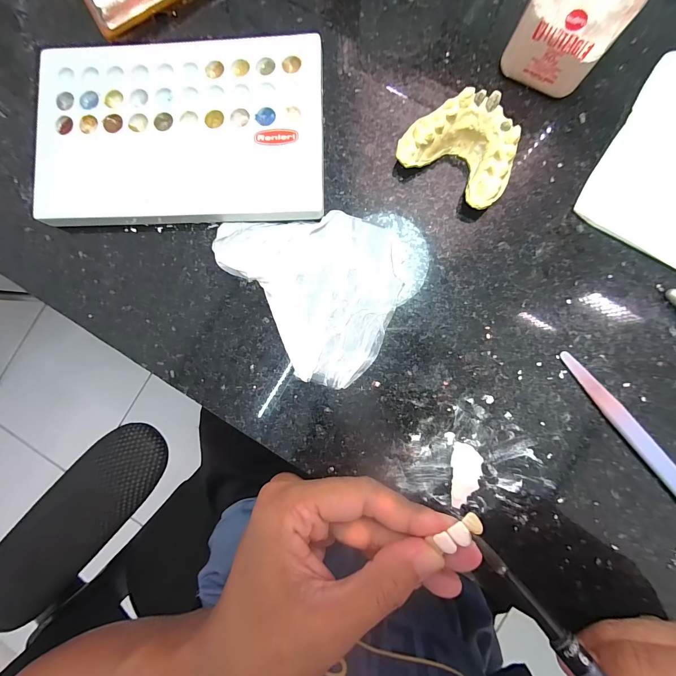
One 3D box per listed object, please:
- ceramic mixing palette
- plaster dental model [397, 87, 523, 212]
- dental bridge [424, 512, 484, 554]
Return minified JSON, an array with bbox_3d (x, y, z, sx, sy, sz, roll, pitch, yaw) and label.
[{"bbox_3d":[-0.083,-0.110,0.172,0.149,0.012,0.093,-1,88,3],"label":"ceramic mixing palette"},{"bbox_3d":[0.061,-0.093,0.158,0.053,0.026,0.037,34,90,3],"label":"plaster dental model"},{"bbox_3d":[0.051,0.082,0.135,0.021,0.004,0.008,-33,87,0],"label":"dental bridge"}]

